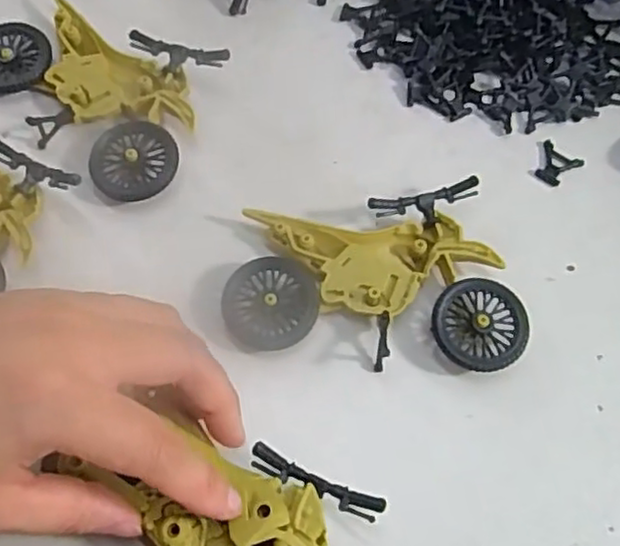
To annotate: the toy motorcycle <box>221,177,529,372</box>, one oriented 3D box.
[{"bbox_3d":[0.024,0.007,0.276,0.112,0.017,0.076,-8,67,-6],"label":"toy motorcycle"}]

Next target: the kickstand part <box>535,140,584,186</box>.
[{"bbox_3d":[0.114,-0.051,0.313,0.019,0.004,0.021,35,69,12],"label":"kickstand part"}]

